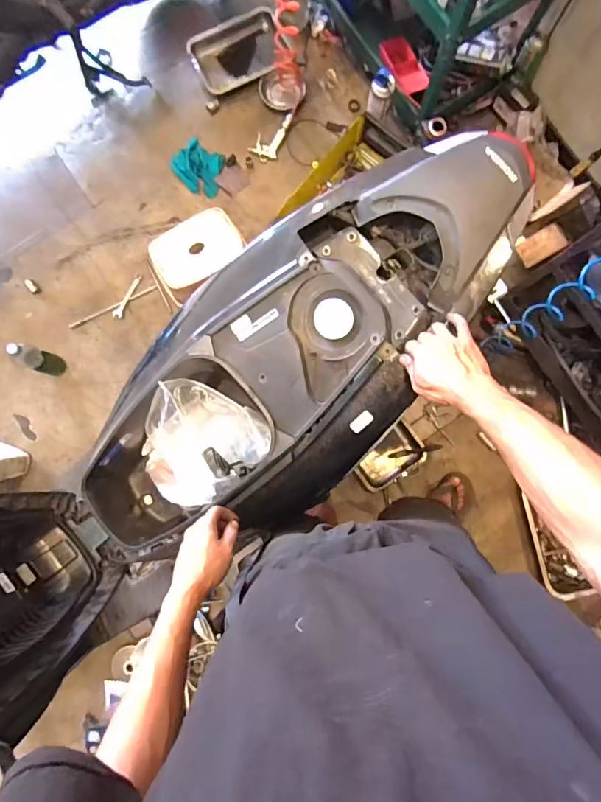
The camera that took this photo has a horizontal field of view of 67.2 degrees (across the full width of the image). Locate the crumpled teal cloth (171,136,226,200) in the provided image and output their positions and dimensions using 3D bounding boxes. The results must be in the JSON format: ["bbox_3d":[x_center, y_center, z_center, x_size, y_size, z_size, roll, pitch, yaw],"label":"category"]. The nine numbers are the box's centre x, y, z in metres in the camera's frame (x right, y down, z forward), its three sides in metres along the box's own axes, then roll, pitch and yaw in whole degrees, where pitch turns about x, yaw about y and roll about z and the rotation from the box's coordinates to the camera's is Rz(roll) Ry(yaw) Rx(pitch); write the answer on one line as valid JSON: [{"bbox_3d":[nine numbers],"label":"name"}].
[{"bbox_3d":[-0.340,-0.809,1.543,0.165,0.084,0.172,24,86,2],"label":"crumpled teal cloth"}]

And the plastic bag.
[{"bbox_3d":[-0.171,0.076,0.754,0.187,0.110,0.191,36,86,3],"label":"plastic bag"}]

